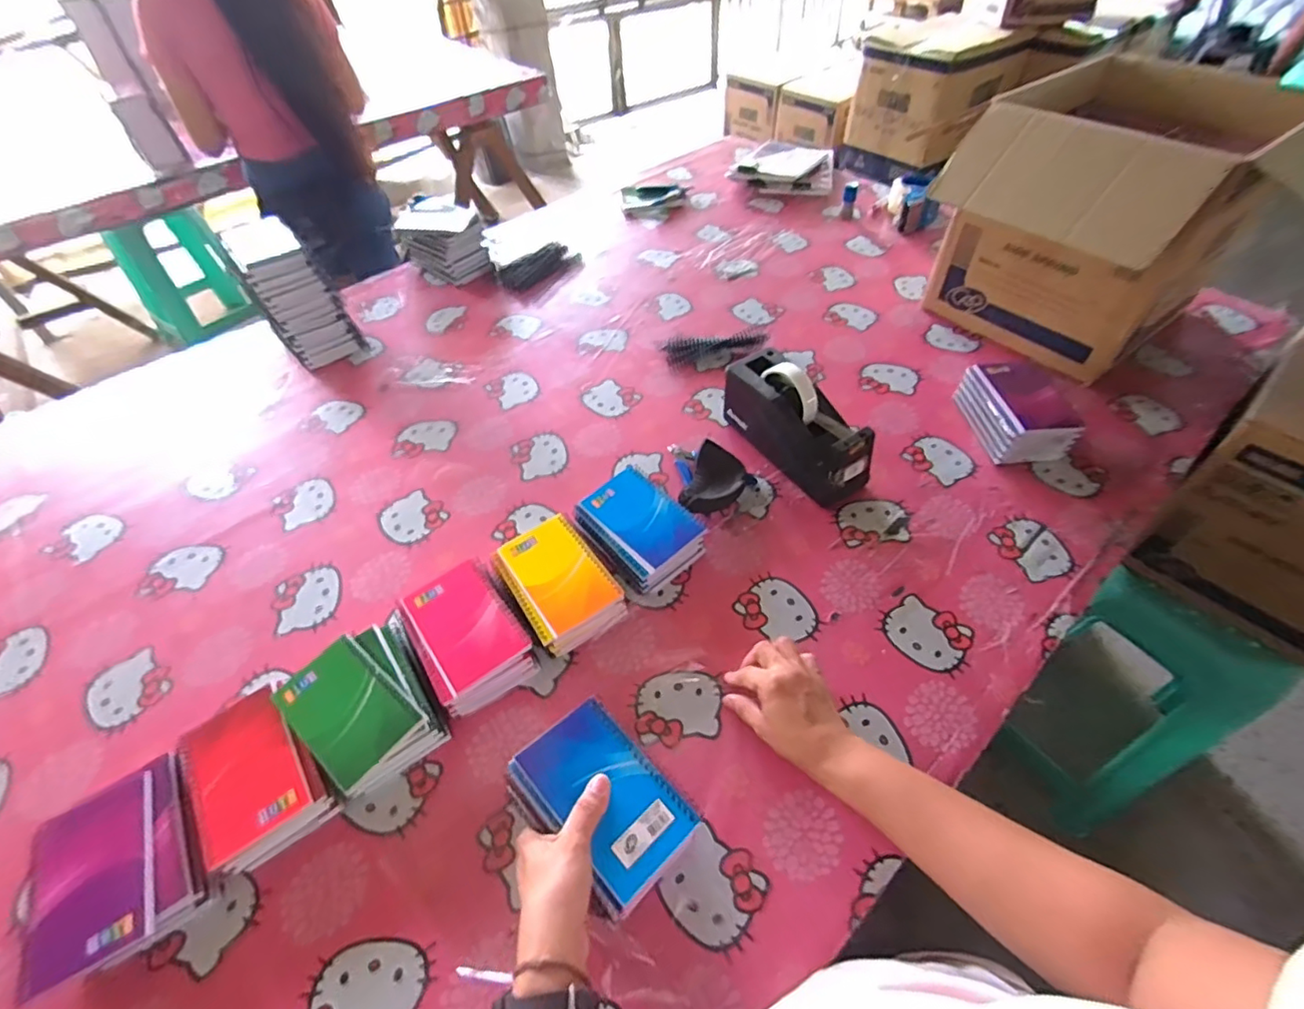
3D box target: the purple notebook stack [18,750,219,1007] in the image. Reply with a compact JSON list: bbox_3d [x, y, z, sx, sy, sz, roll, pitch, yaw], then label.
[{"bbox_3d":[-0.437,0.301,0.463,0.130,0.041,0.134,-32,57,-21],"label":"purple notebook stack"}]

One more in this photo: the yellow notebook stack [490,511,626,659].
[{"bbox_3d":[-0.098,0.088,0.617,0.092,0.045,0.144,-30,56,-20],"label":"yellow notebook stack"}]

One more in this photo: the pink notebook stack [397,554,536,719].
[{"bbox_3d":[-0.187,0.134,0.585,0.094,0.047,0.137,-30,56,-19],"label":"pink notebook stack"}]

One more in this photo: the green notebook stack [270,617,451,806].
[{"bbox_3d":[-0.267,0.192,0.543,0.112,0.043,0.140,-34,57,-22],"label":"green notebook stack"}]

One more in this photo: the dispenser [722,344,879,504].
[{"bbox_3d":[0.179,-0.103,0.713,0.078,0.116,0.201,-29,55,-19],"label":"dispenser"}]

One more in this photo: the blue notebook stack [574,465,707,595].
[{"bbox_3d":[-0.012,0.025,0.664,0.100,0.047,0.132,-35,58,-23],"label":"blue notebook stack"}]

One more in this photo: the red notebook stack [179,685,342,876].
[{"bbox_3d":[-0.348,0.239,0.511,0.095,0.040,0.135,-34,57,-22],"label":"red notebook stack"}]

